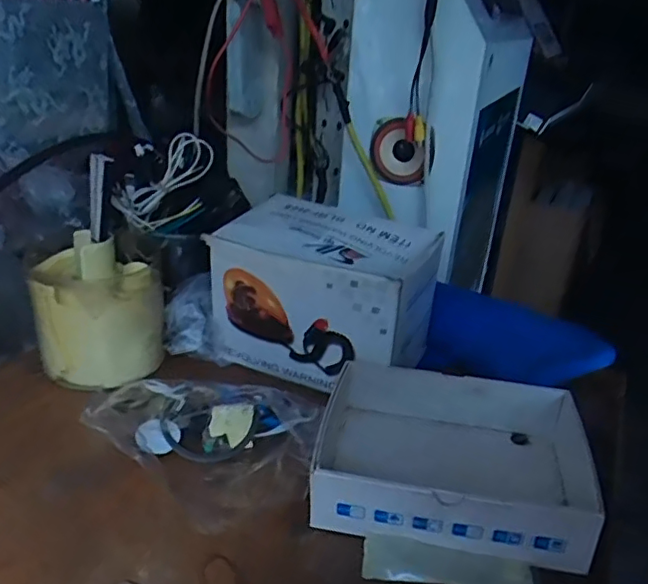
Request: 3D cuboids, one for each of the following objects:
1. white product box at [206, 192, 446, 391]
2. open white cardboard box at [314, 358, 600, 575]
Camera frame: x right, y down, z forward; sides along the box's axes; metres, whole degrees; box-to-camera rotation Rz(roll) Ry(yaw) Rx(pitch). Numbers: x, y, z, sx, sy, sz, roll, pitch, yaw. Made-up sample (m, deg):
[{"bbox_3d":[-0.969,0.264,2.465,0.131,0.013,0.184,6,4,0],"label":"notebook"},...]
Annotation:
[{"bbox_3d":[0.000,0.004,0.616,0.198,0.144,0.137,15,28,20],"label":"white product box"},{"bbox_3d":[0.102,0.131,0.481,0.202,0.055,0.151,9,27,9],"label":"open white cardboard box"}]

